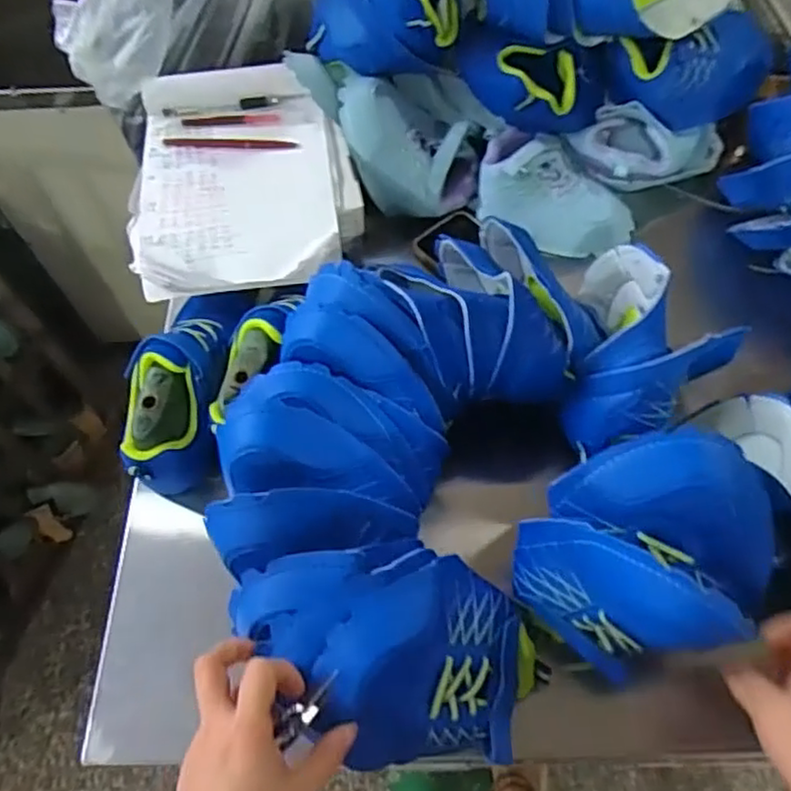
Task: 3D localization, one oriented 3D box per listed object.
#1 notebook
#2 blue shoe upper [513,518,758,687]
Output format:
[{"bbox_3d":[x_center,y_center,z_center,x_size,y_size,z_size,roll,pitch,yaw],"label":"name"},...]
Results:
[{"bbox_3d":[-0.157,-0.227,0.681,0.220,0.038,0.276,-12,61,-3],"label":"notebook"},{"bbox_3d":[0.151,0.128,0.454,0.046,0.143,0.117,-27,80,-34],"label":"blue shoe upper"}]

